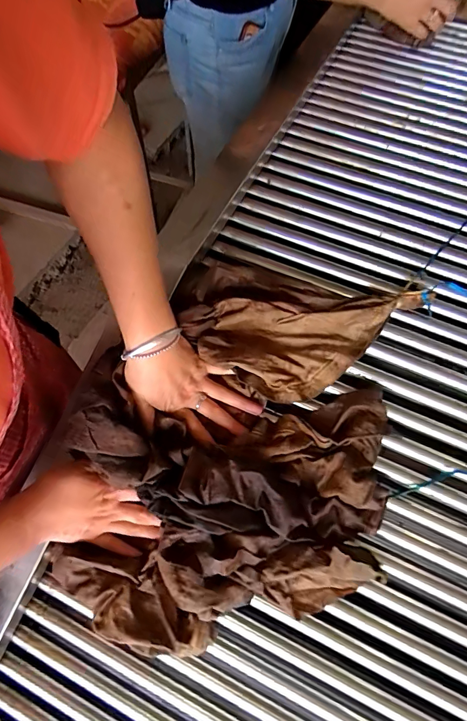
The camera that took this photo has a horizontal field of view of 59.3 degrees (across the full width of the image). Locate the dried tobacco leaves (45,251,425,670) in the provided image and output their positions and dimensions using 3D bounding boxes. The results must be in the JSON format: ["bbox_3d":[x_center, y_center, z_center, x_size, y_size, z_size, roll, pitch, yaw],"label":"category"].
[{"bbox_3d":[0.000,0.090,0.470,0.335,0.109,0.418,8,63,4],"label":"dried tobacco leaves"}]

